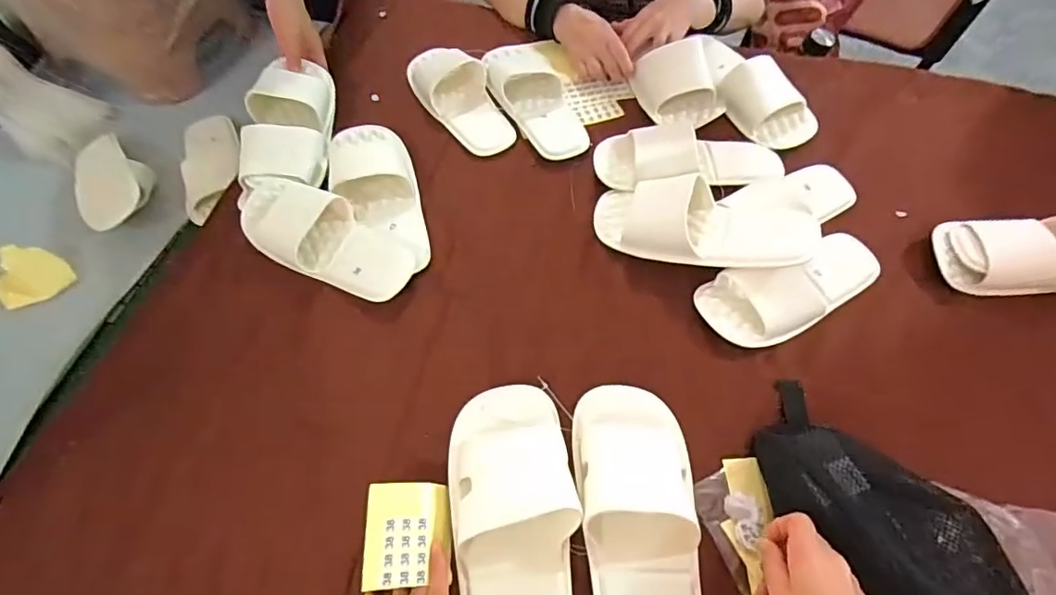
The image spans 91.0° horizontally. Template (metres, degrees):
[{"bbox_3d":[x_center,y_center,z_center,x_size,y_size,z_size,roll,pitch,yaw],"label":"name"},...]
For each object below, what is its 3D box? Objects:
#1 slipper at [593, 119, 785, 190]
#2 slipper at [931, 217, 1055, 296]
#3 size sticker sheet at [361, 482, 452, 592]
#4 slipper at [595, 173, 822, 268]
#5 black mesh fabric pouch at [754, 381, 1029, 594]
[{"bbox_3d":[0.219,-0.197,0.698,0.254,0.055,0.111,-4,59,-3],"label":"slipper"},{"bbox_3d":[0.619,-0.054,0.620,0.231,0.062,0.095,3,58,1],"label":"slipper"},{"bbox_3d":[-0.106,0.209,0.463,0.074,0.009,0.084,6,53,-18],"label":"size sticker sheet"},{"bbox_3d":[0.207,-0.088,0.625,0.248,0.070,0.103,11,59,6],"label":"slipper"},{"bbox_3d":[0.309,0.212,0.459,0.134,0.063,0.295,-22,61,-13],"label":"black mesh fabric pouch"}]

